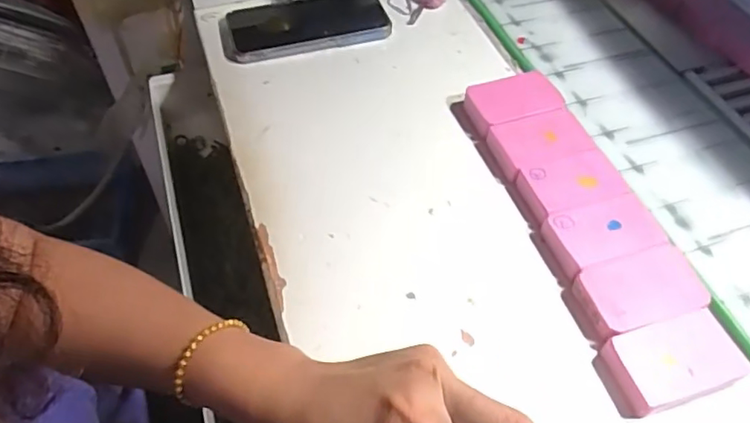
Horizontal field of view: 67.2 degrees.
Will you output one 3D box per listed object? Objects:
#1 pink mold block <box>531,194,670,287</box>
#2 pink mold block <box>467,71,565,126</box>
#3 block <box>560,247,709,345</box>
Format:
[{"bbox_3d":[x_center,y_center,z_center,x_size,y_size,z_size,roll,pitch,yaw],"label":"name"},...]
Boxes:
[{"bbox_3d":[0.155,0.016,0.386,0.082,0.017,0.046,-14,55,-9],"label":"pink mold block"},{"bbox_3d":[0.113,-0.087,0.458,0.066,0.022,0.047,-16,55,-11],"label":"pink mold block"},{"bbox_3d":[0.163,0.051,0.351,0.074,0.017,0.044,-13,55,-9],"label":"block"}]

